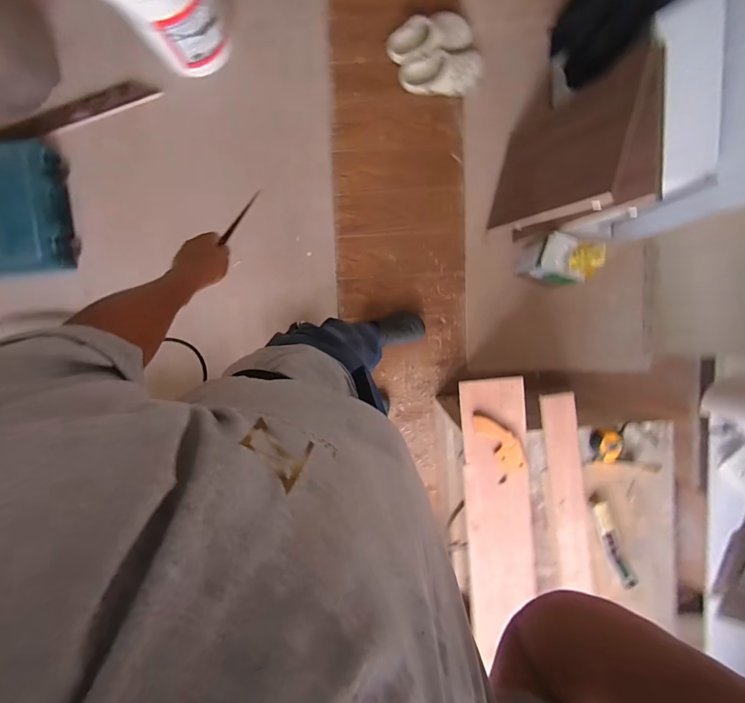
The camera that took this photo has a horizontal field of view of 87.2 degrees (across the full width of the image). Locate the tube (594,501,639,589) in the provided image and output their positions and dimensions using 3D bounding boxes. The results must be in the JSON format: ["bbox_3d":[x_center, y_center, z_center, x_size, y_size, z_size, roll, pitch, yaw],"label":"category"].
[{"bbox_3d":[0.563,0.450,0.915,0.039,0.022,0.186,-16,79,-1],"label":"tube"}]

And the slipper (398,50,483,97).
[{"bbox_3d":[0.226,-0.921,1.292,0.261,0.079,0.112,1,94,0],"label":"slipper"}]

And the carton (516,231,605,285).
[{"bbox_3d":[0.585,-0.279,1.252,0.160,0.245,0.120,18,94,-1],"label":"carton"}]

